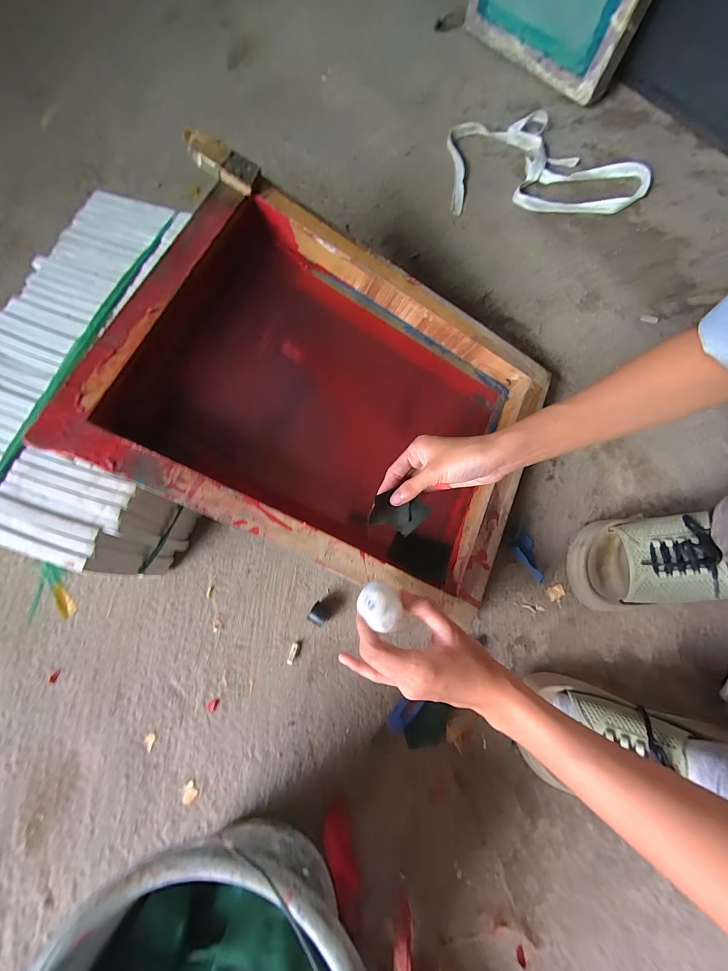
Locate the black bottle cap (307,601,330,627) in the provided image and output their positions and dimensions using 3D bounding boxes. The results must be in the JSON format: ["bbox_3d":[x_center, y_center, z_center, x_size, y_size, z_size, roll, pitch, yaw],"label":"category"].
[{"bbox_3d":[-0.053,0.152,0.425,0.021,0.022,0.023,29,76,10],"label":"black bottle cap"}]

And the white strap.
[{"bbox_3d":[0.321,-0.577,0.642,0.324,0.017,0.231,0,73,2],"label":"white strap"}]

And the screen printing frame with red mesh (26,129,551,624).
[{"bbox_3d":[-0.020,-0.099,0.404,0.459,0.072,0.354,26,70,-15],"label":"screen printing frame with red mesh"}]

